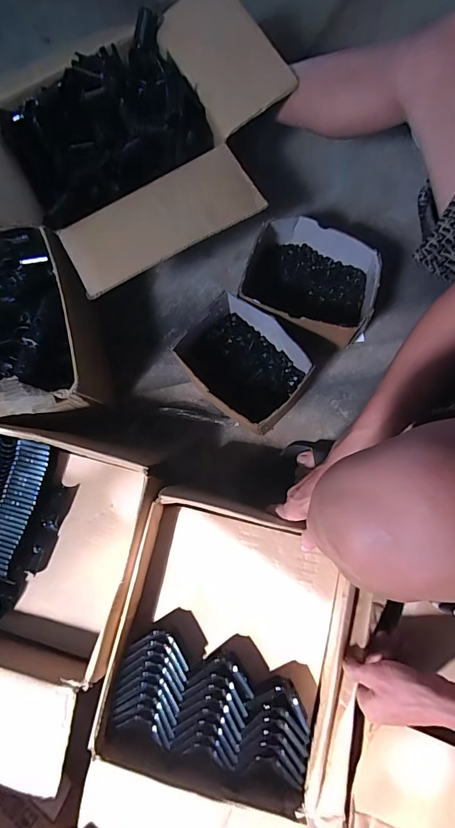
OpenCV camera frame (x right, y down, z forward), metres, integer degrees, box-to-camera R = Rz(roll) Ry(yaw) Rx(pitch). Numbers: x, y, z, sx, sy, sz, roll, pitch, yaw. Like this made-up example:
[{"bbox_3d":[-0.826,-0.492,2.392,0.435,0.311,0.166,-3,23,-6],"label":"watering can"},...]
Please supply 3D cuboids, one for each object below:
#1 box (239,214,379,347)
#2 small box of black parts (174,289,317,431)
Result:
[{"bbox_3d":[0.138,-0.217,0.686,0.201,0.090,0.169,19,80,7],"label":"box"},{"bbox_3d":[0.029,-0.089,0.672,0.197,0.093,0.136,38,83,9],"label":"small box of black parts"}]

